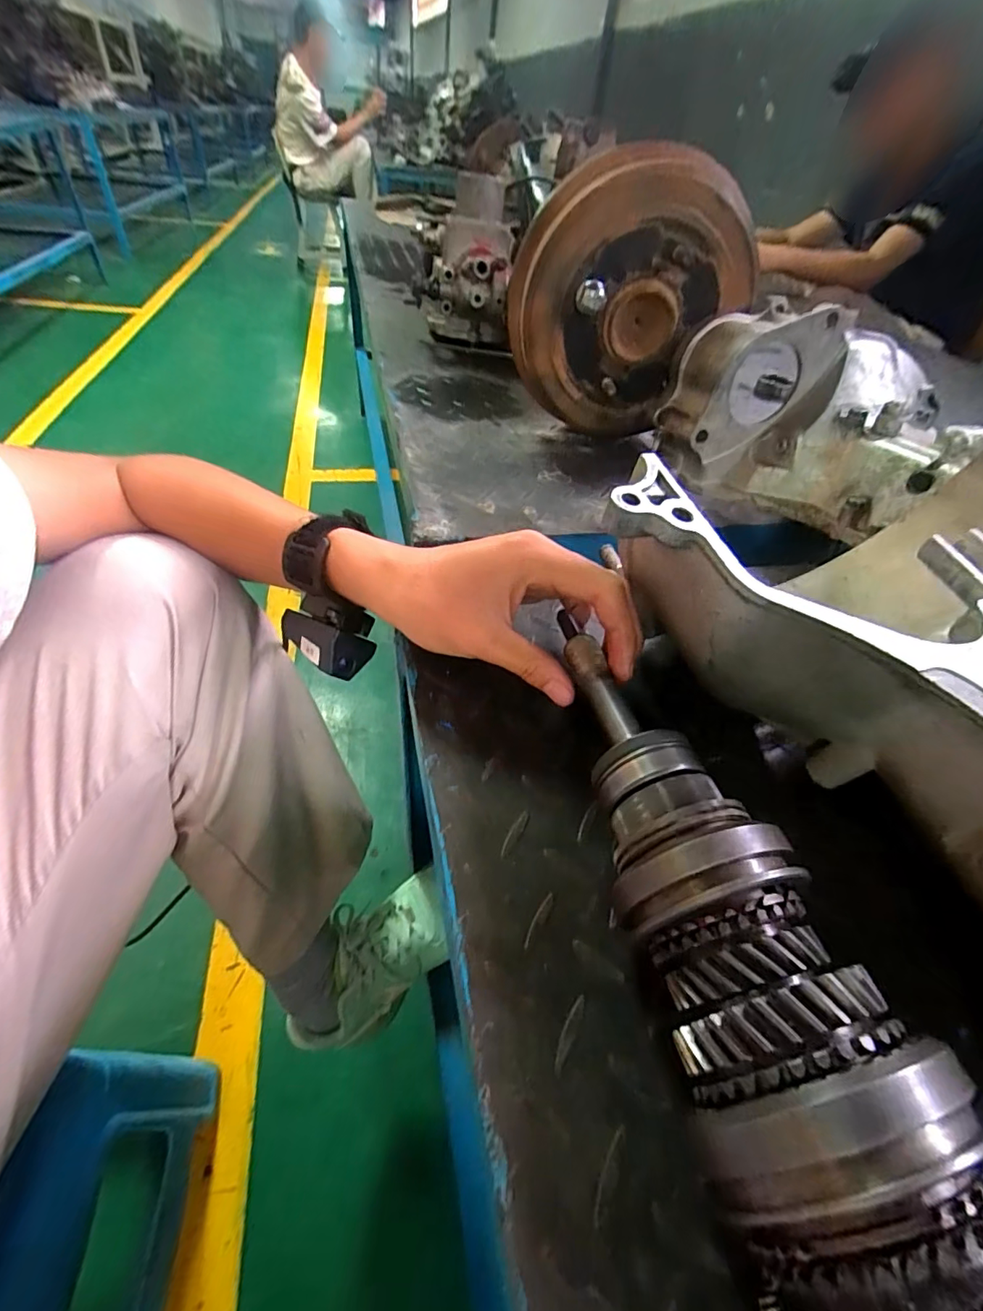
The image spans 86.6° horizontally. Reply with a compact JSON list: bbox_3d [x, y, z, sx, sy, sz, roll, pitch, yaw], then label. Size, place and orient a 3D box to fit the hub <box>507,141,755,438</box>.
[{"bbox_3d":[0.120,-0.309,0.490,0.209,0.224,0.072,9,46,2],"label":"hub"}]

